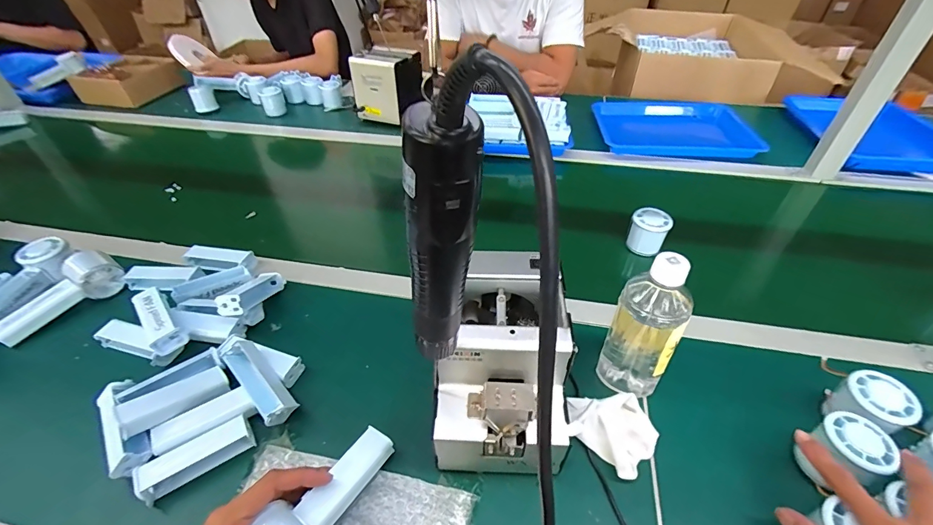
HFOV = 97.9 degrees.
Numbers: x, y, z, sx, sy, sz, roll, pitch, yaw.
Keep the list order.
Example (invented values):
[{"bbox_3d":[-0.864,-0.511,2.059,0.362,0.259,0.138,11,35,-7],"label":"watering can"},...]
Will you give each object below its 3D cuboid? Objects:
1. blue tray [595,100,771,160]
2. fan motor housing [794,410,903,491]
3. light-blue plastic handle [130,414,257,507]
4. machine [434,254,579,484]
[{"bbox_3d":[0.490,-0.320,0.964,0.345,0.031,0.257,4,44,6],"label":"blue tray"},{"bbox_3d":[0.361,0.184,0.392,0.054,0.060,0.052,-1,43,1],"label":"fan motor housing"},{"bbox_3d":[-0.280,0.203,0.424,0.103,0.027,0.035,-26,48,-23],"label":"light-blue plastic handle"},{"bbox_3d":[0.037,0.104,0.423,0.122,0.158,0.174,4,44,5],"label":"machine"}]

